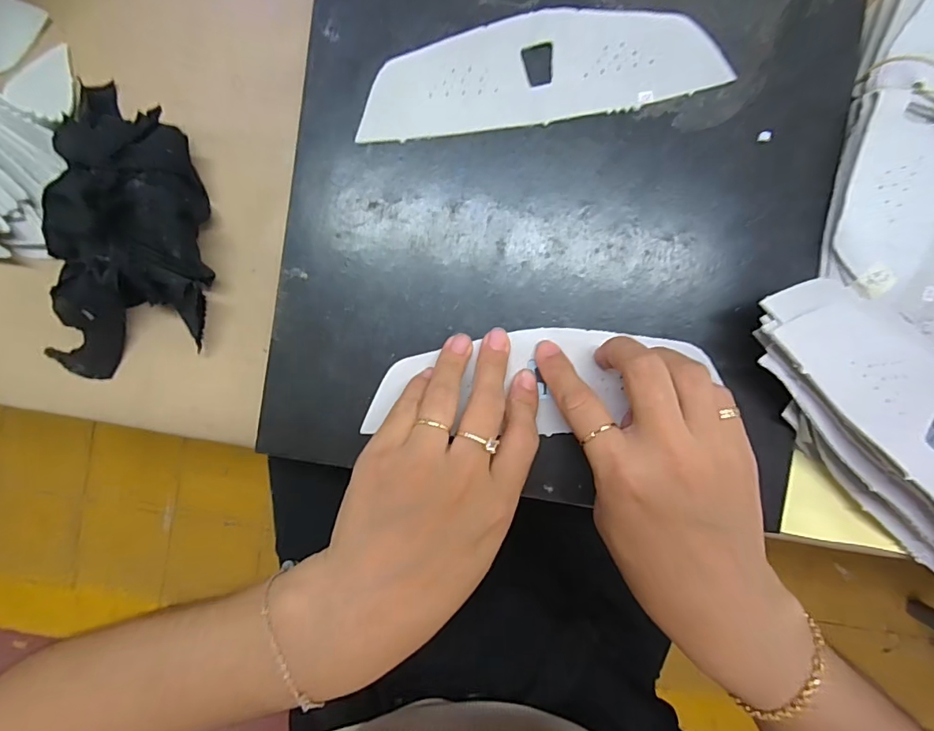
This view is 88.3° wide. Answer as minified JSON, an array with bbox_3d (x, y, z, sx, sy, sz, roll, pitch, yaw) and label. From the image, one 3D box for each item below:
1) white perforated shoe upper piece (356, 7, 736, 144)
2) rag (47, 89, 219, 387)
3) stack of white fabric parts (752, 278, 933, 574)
[{"bbox_3d":[0.038,-0.160,0.262,0.191,0.004,0.055,-11,94,2],"label":"white perforated shoe upper piece"},{"bbox_3d":[-0.190,-0.075,0.256,0.094,0.049,0.167,4,92,0],"label":"rag"},{"bbox_3d":[0.243,0.041,0.261,0.236,0.039,0.078,43,90,-9],"label":"stack of white fabric parts"}]

